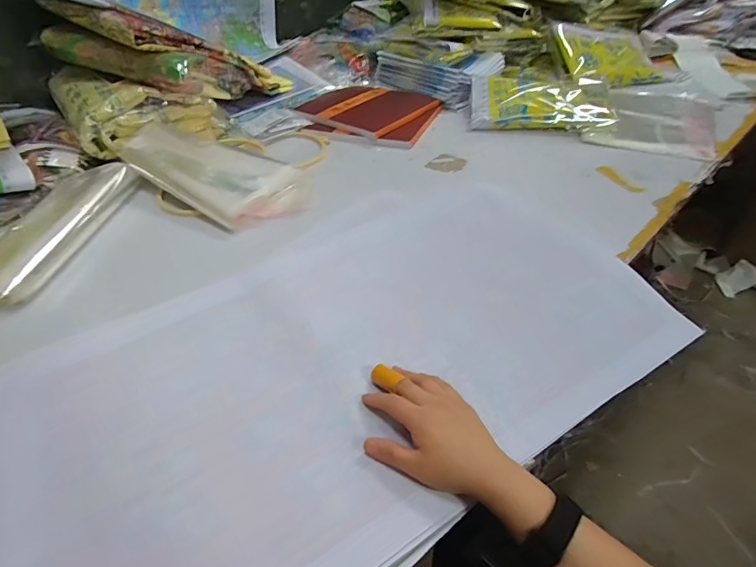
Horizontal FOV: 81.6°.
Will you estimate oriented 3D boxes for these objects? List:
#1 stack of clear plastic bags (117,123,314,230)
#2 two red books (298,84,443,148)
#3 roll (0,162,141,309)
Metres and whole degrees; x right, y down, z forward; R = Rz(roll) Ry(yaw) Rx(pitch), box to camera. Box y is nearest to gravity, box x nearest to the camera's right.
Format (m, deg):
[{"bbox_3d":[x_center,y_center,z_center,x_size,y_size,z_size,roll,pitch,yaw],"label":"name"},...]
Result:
[{"bbox_3d":[-0.320,-0.214,0.847,0.384,0.035,0.188,25,54,16],"label":"stack of clear plastic bags"},{"bbox_3d":[-0.020,-0.432,1.094,0.325,0.043,0.277,13,43,20],"label":"two red books"},{"bbox_3d":[-0.562,-0.097,0.762,0.149,0.052,0.343,-1,40,5],"label":"roll"}]

